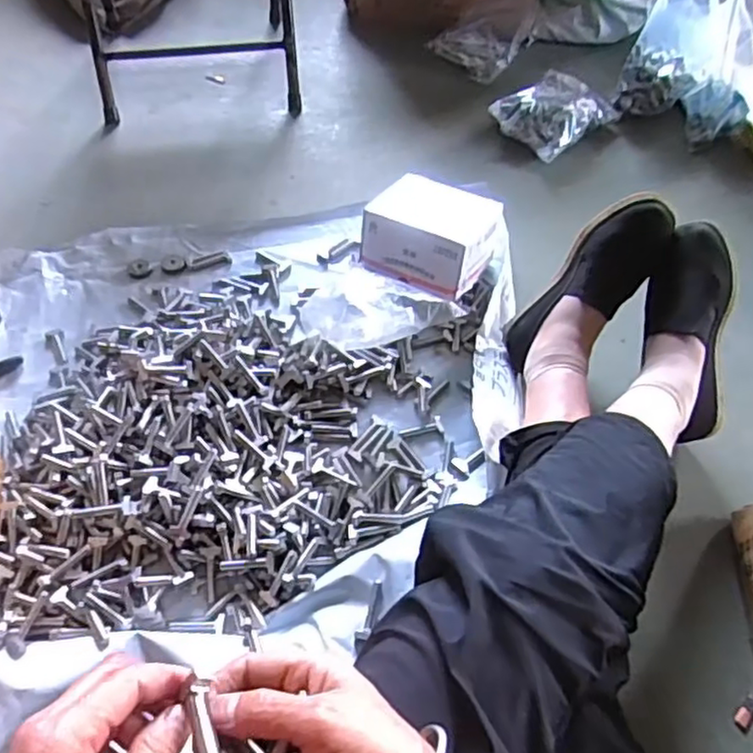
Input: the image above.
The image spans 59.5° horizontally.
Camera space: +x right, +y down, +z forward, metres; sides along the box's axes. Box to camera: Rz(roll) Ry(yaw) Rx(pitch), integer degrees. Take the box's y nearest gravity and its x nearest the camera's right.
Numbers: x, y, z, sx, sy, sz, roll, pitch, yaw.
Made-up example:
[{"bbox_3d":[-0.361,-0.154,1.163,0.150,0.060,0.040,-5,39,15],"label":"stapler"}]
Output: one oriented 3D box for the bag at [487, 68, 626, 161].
[{"bbox_3d":[0.297,-0.440,1.094,0.136,0.067,0.181,39,63,22],"label":"bag"}]

